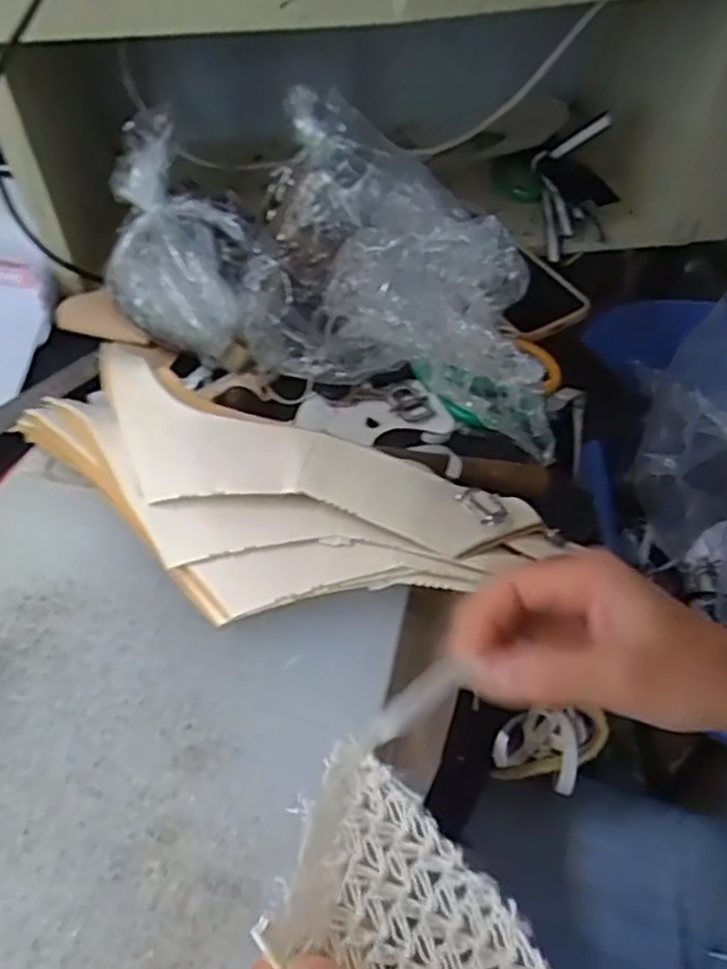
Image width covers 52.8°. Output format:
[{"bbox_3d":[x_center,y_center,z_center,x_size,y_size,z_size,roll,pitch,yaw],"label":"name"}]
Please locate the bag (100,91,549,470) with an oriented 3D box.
[{"bbox_3d":[-0.022,-0.173,0.560,0.367,0.139,0.200,21,53,19],"label":"bag"}]

